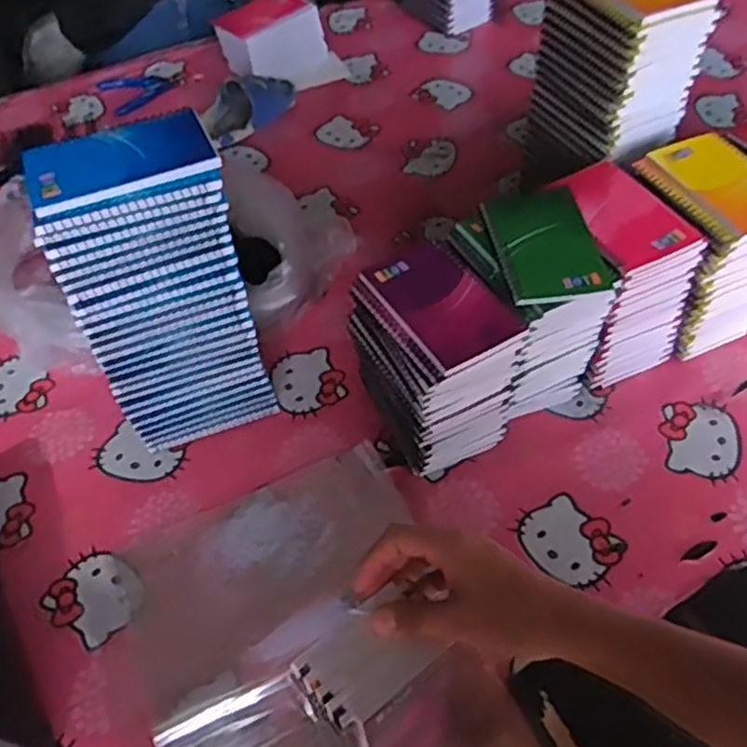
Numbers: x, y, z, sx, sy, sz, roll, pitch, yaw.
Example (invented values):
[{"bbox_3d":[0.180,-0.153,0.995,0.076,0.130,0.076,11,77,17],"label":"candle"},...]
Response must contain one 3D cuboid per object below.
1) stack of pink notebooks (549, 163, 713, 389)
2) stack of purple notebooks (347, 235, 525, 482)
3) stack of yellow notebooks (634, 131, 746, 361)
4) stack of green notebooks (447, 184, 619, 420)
[{"bbox_3d":[0.225,-0.096,0.719,0.094,0.161,0.142,-20,53,-12],"label":"stack of pink notebooks"},{"bbox_3d":[0.054,-0.010,0.657,0.095,0.167,0.129,-28,55,-17],"label":"stack of purple notebooks"},{"bbox_3d":[0.323,-0.123,0.732,0.108,0.170,0.131,-21,53,-12],"label":"stack of yellow notebooks"},{"bbox_3d":[0.145,-0.056,0.689,0.109,0.171,0.136,-18,53,-10],"label":"stack of green notebooks"}]

